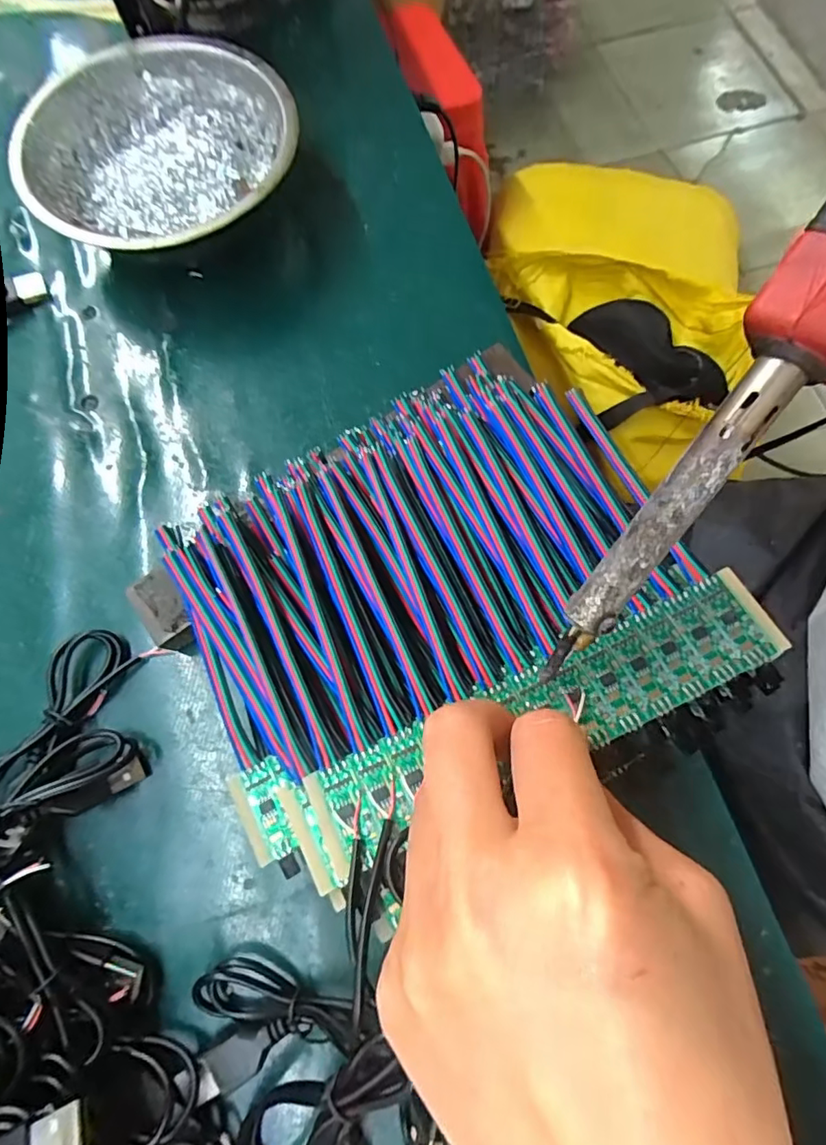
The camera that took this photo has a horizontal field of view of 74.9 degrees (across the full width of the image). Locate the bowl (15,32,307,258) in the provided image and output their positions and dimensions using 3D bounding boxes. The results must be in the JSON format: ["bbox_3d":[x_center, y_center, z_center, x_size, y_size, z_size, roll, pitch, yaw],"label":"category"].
[{"bbox_3d":[-0.124,-0.203,0.269,0.120,0.039,0.126,0,74,0],"label":"bowl"}]

